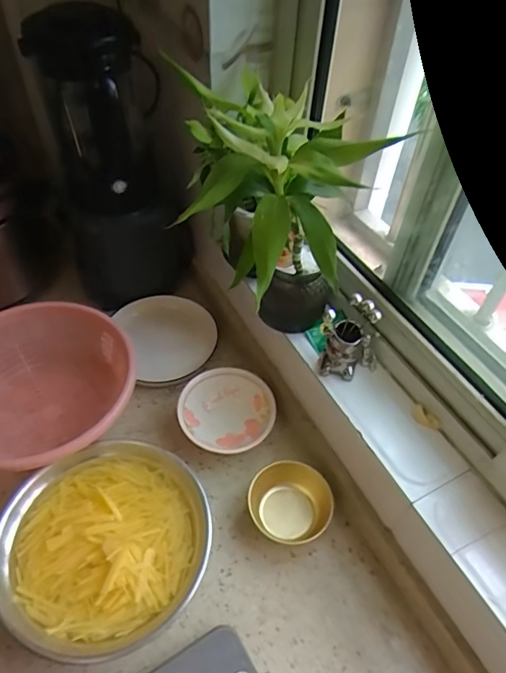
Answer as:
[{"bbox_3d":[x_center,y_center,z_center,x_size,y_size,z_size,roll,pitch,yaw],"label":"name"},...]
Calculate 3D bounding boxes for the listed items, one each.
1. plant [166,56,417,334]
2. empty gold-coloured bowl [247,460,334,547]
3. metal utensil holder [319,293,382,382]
[{"bbox_3d":[0.025,-0.094,0.565,0.178,0.361,0.202,3,49,-1],"label":"plant"},{"bbox_3d":[0.053,0.235,0.681,0.101,0.050,0.111,2,49,-2],"label":"empty gold-coloured bowl"},{"bbox_3d":[0.133,0.005,0.660,0.076,0.109,0.057,-20,54,-19],"label":"metal utensil holder"}]

